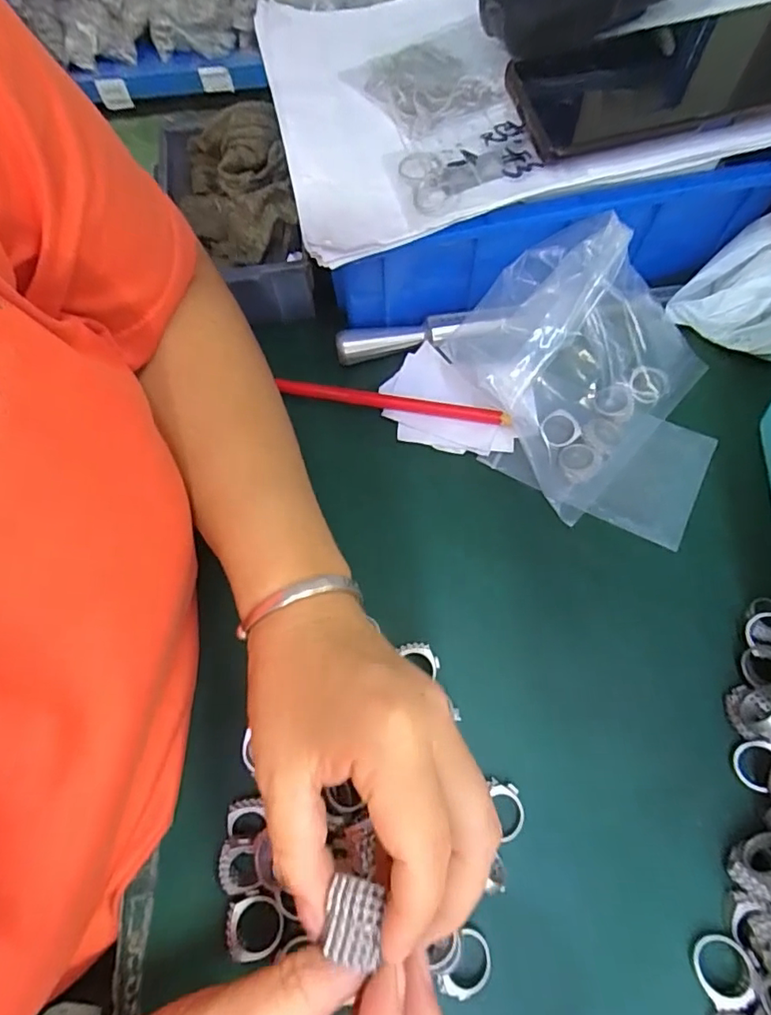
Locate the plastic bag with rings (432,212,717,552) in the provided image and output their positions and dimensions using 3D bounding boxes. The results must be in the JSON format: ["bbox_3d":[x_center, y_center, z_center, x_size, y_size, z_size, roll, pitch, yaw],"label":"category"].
[{"bbox_3d":[0.115,-0.076,0.309,0.161,0.078,0.152,10,69,7],"label":"plastic bag with rings"}]

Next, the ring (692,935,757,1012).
[{"bbox_3d":[0.144,0.198,0.230,0.022,0.006,0.024,-12,56,18],"label":"ring"}]

